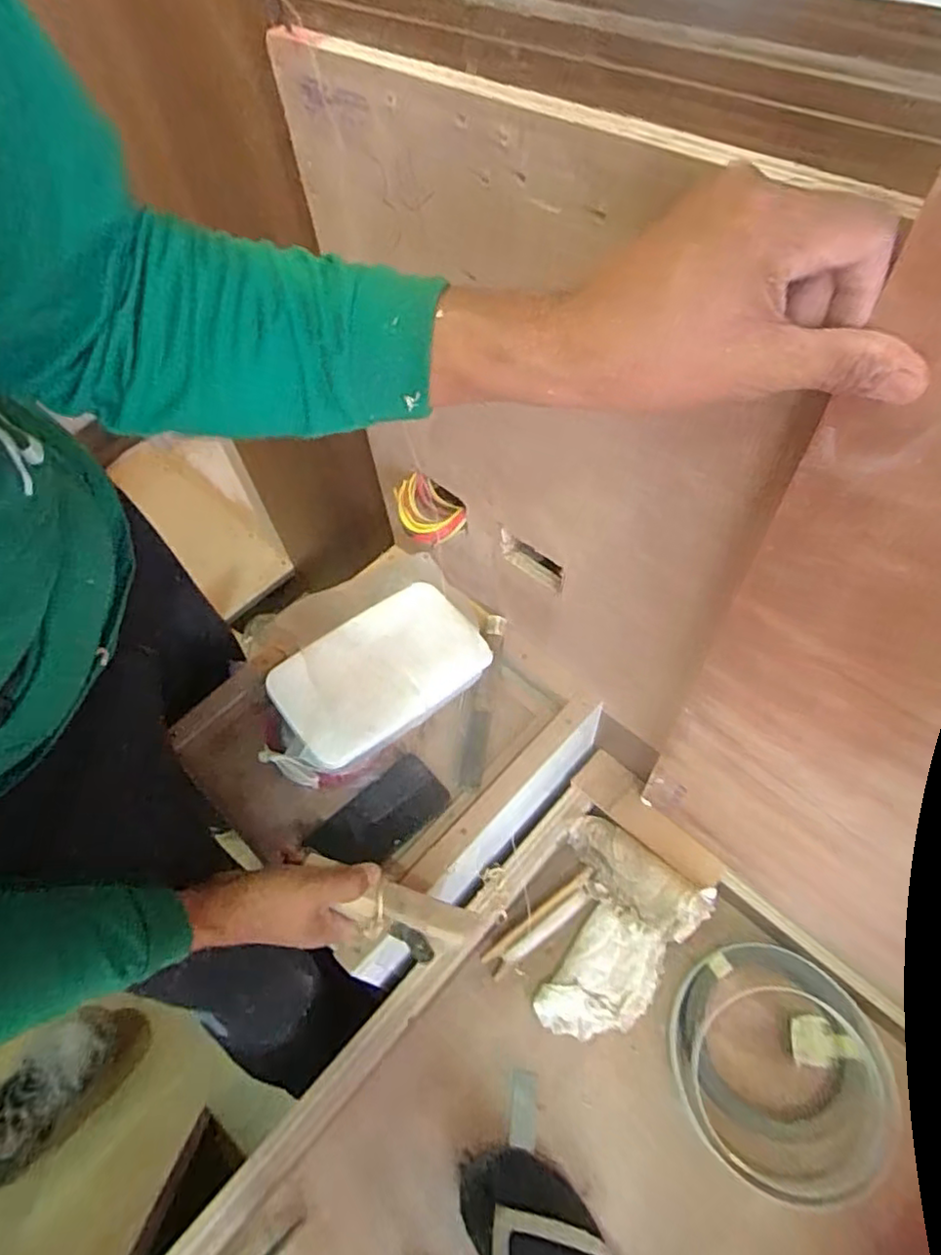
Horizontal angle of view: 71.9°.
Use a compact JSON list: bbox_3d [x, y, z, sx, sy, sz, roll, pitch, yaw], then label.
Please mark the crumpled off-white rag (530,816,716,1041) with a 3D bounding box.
[{"bbox_3d":[0.147,0.342,0.733,0.160,0.076,0.212,31,65,22],"label":"crumpled off-white rag"}]

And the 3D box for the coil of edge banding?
[{"bbox_3d":[0.322,0.454,0.677,0.209,0.025,0.215,-2,57,3],"label":"coil of edge banding"}]

